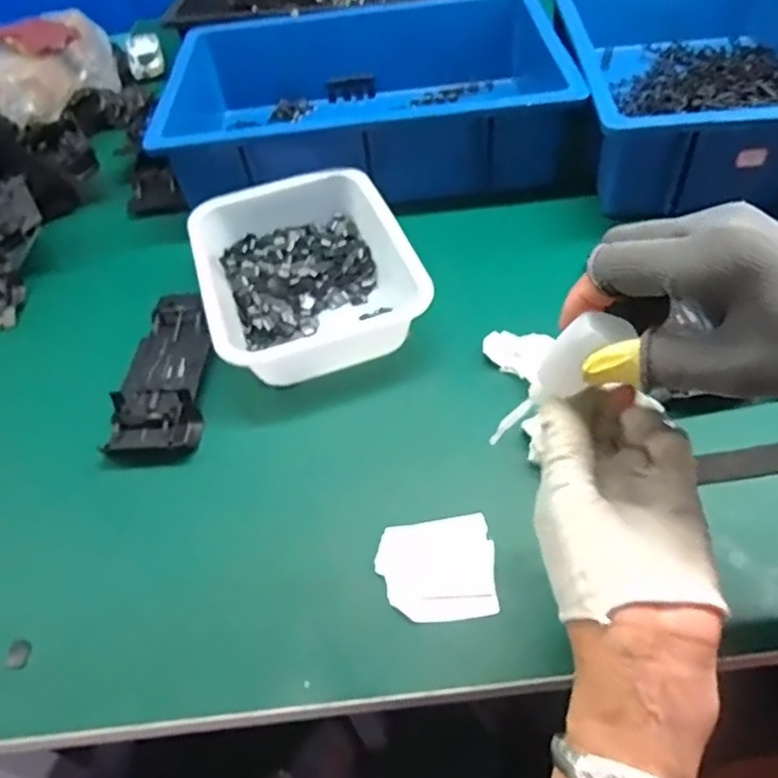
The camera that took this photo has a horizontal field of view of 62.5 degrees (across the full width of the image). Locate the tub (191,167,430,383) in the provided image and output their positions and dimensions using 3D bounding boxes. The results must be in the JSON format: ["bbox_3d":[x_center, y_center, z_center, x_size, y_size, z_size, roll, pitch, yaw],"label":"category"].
[{"bbox_3d":[-0.081,-0.112,0.614,0.185,0.065,0.239,-17,49,-8],"label":"tub"}]

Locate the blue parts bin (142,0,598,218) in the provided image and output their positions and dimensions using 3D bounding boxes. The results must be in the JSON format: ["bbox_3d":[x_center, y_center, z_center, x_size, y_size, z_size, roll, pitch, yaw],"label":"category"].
[{"bbox_3d":[-0.021,-0.338,0.768,0.447,0.111,0.315,-6,48,1],"label":"blue parts bin"}]

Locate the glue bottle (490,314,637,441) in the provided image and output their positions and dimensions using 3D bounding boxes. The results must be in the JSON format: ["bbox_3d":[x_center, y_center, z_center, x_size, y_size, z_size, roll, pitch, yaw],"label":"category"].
[{"bbox_3d":[0.088,-0.001,0.348,0.030,0.102,0.018,18,47,-14],"label":"glue bottle"}]

